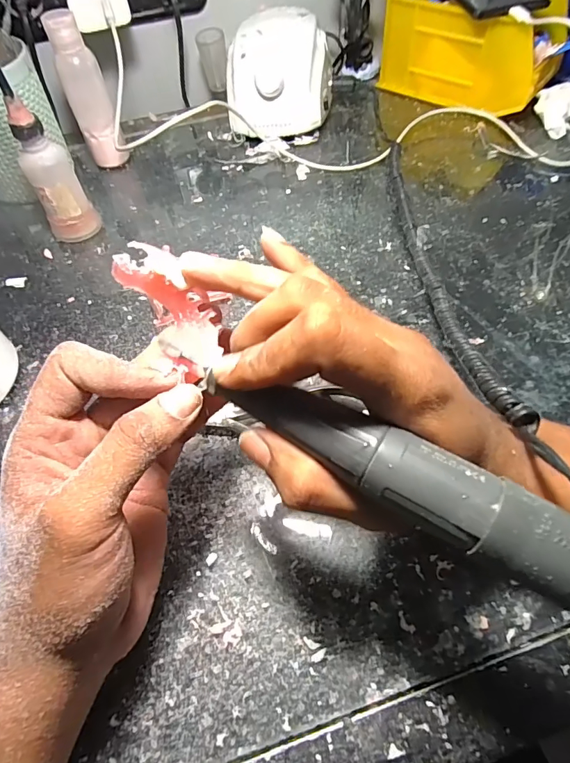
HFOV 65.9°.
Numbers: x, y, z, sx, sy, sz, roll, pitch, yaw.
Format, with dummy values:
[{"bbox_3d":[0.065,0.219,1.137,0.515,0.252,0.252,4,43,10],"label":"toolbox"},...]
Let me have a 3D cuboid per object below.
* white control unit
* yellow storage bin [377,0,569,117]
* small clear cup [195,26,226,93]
[{"bbox_3d":[-0.005,-0.323,0.467,0.108,0.080,0.130,-2,57,3],"label":"white control unit"},{"bbox_3d":[0.201,-0.360,0.474,0.169,0.086,0.102,34,65,23],"label":"yellow storage bin"},{"bbox_3d":[-0.078,-0.352,0.485,0.029,0.053,0.028,-10,57,-3],"label":"small clear cup"}]

